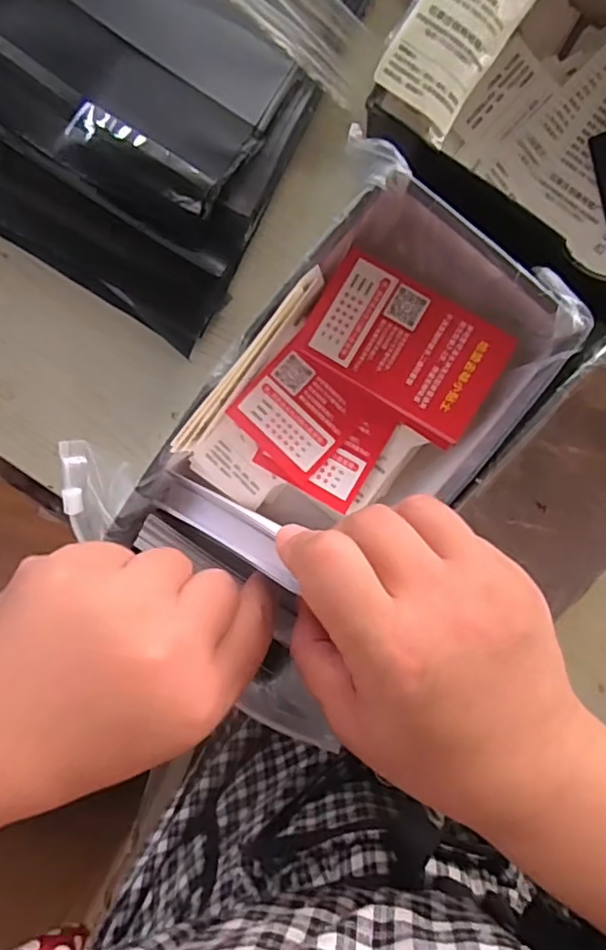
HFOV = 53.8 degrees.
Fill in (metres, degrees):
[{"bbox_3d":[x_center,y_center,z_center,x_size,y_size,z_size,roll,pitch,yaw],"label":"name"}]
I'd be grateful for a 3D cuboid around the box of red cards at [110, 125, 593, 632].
[{"bbox_3d":[0.019,-0.027,0.279,0.120,0.052,0.192,32,98,-4],"label":"box of red cards"}]

